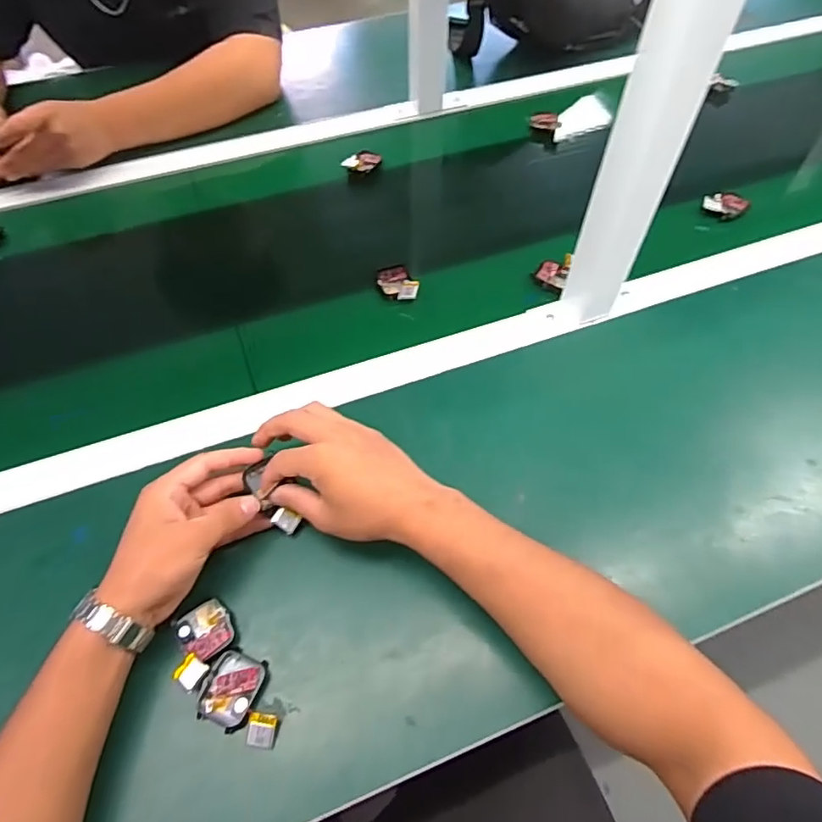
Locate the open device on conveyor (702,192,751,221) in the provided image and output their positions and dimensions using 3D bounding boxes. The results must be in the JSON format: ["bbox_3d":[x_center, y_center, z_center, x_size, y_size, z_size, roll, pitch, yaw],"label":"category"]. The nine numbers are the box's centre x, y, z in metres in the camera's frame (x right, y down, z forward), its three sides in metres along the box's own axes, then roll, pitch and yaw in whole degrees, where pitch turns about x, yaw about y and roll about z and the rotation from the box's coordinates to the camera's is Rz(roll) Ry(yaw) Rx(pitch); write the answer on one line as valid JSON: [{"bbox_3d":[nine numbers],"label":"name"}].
[{"bbox_3d":[0.392,-0.257,0.687,0.050,0.015,0.042,32,62,19],"label":"open device on conveyor"}]

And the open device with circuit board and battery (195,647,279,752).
[{"bbox_3d":[-0.117,0.202,0.389,0.058,0.014,0.049,14,58,9],"label":"open device with circuit board and battery"}]

